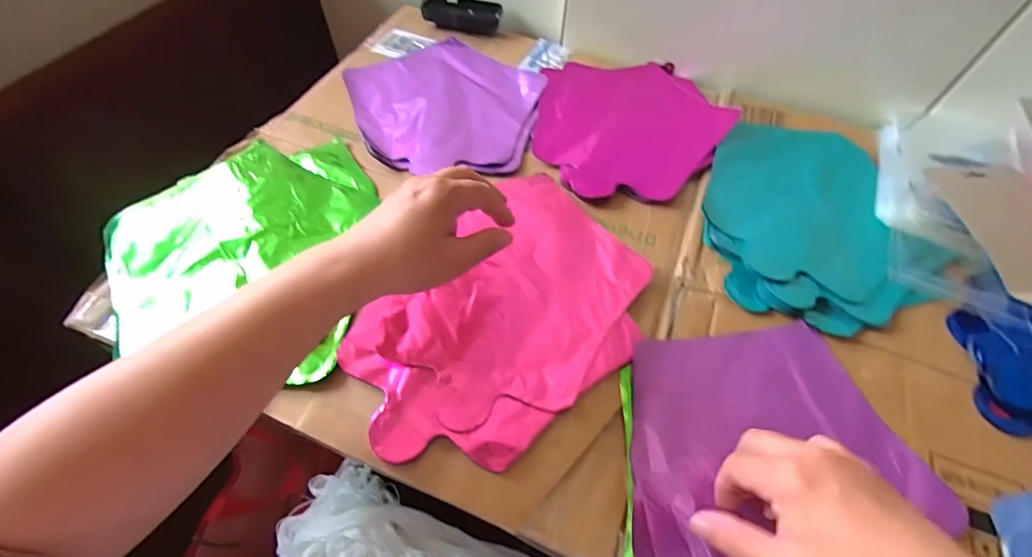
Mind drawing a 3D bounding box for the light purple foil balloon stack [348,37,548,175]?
[{"bbox_3d":[-0.086,-0.206,0.538,0.241,0.012,0.223,30,61,16],"label":"light purple foil balloon stack"}]

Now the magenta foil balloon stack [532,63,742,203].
[{"bbox_3d":[0.131,-0.178,0.514,0.208,0.014,0.232,9,57,3],"label":"magenta foil balloon stack"}]

